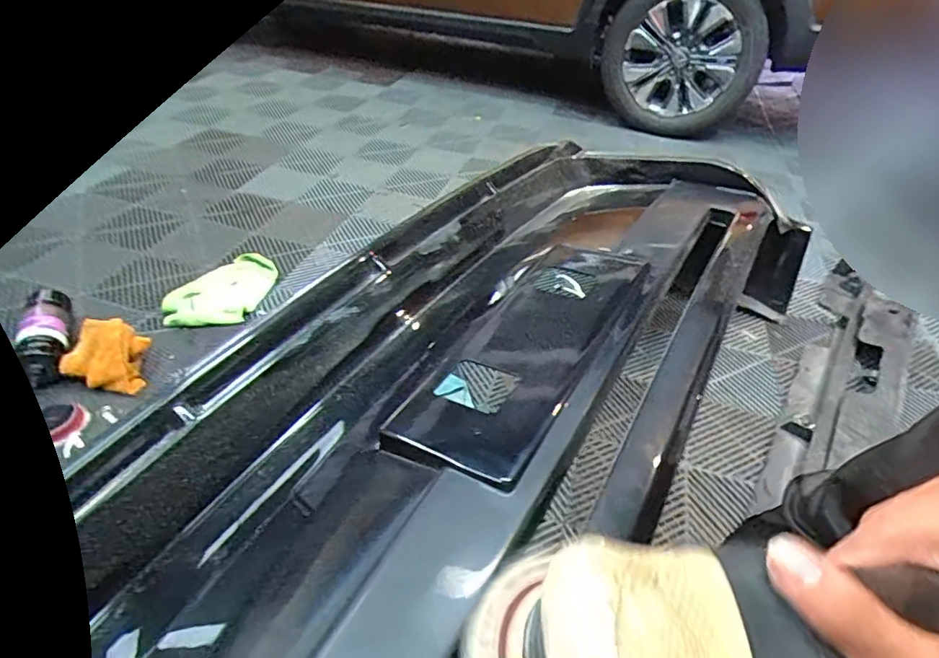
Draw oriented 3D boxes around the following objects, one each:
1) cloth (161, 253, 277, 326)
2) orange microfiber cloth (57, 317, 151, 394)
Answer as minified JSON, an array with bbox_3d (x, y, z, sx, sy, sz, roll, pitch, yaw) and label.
[{"bbox_3d":[-0.573,-0.092,1.280,0.188,0.024,0.278,26,45,20],"label":"cloth"},{"bbox_3d":[-0.706,0.042,1.063,0.130,0.070,0.149,2,42,-6],"label":"orange microfiber cloth"}]

